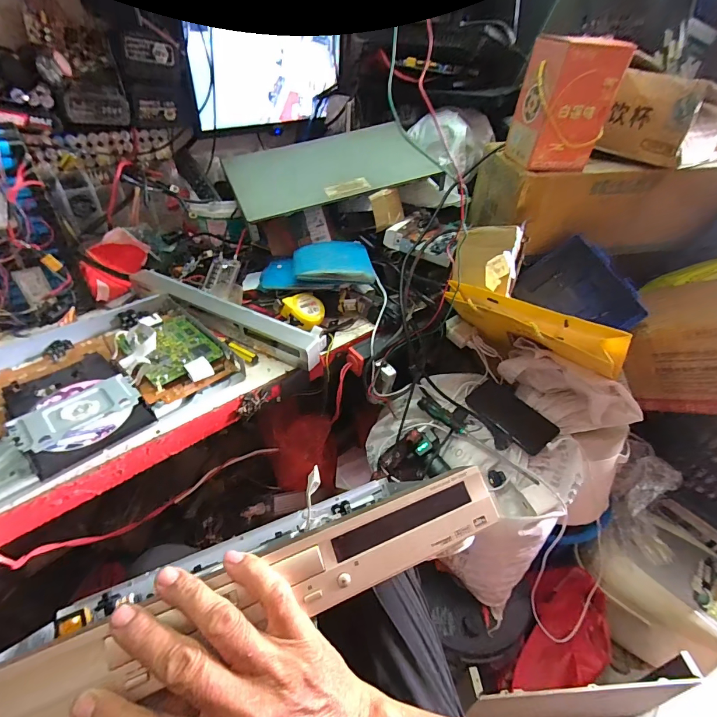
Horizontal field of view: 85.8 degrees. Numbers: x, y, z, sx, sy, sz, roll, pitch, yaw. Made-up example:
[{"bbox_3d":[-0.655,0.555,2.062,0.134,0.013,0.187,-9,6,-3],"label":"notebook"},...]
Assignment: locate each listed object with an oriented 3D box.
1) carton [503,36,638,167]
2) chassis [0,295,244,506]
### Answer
[{"bbox_3d":[0.353,-0.439,0.670,0.110,0.177,0.121,-5,40,-10],"label":"carton"},{"bbox_3d":[-0.405,0.044,0.538,0.279,0.045,0.425,33,48,31],"label":"chassis"}]

